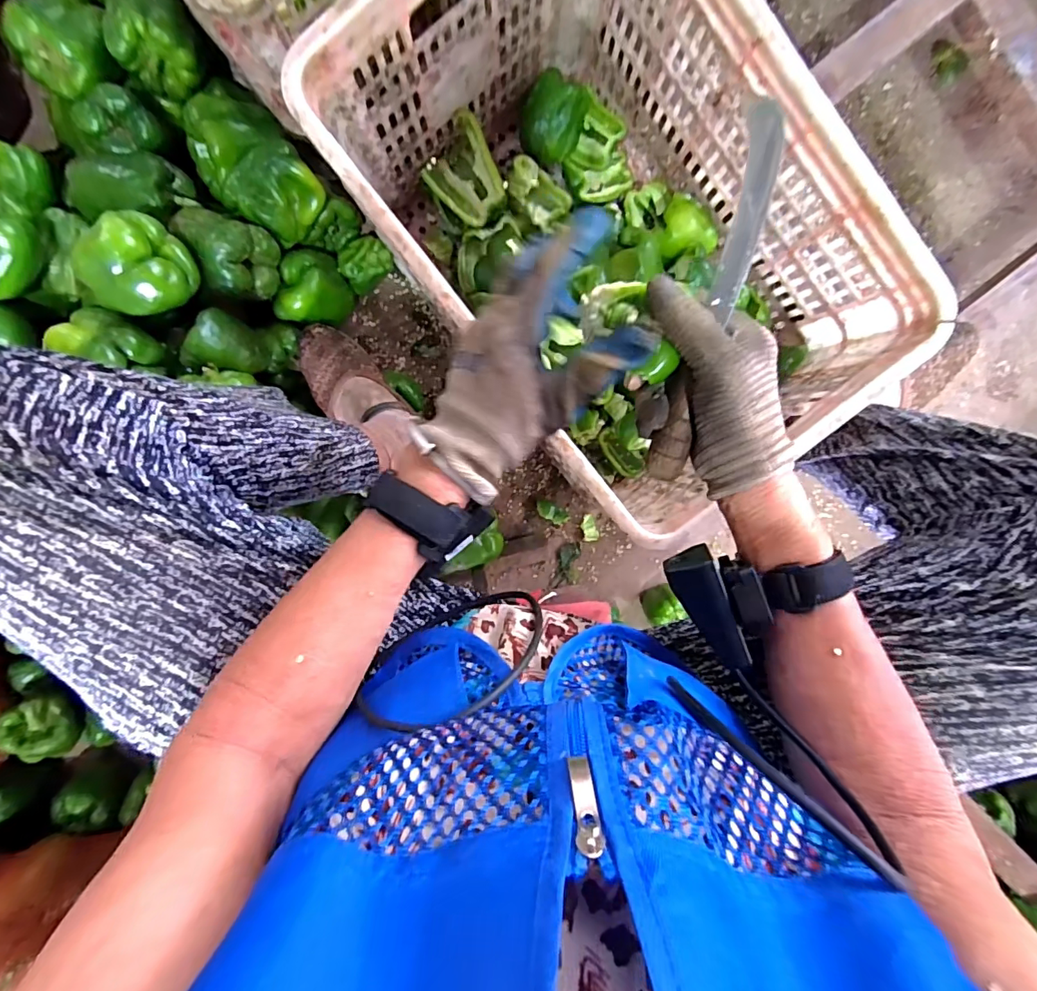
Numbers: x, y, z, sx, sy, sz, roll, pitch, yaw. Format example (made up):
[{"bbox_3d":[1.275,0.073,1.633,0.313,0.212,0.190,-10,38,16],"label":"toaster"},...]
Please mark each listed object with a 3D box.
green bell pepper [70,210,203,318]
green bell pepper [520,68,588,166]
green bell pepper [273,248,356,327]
[{"bbox_3d":[-0.380,-0.230,0.503,0.085,0.081,0.095,23,98,-3],"label":"green bell pepper"},{"bbox_3d":[0.039,-0.474,0.618,0.080,0.059,0.079,0,99,0],"label":"green bell pepper"},{"bbox_3d":[-0.253,-0.258,0.619,0.068,0.064,0.093,18,99,-3],"label":"green bell pepper"}]

